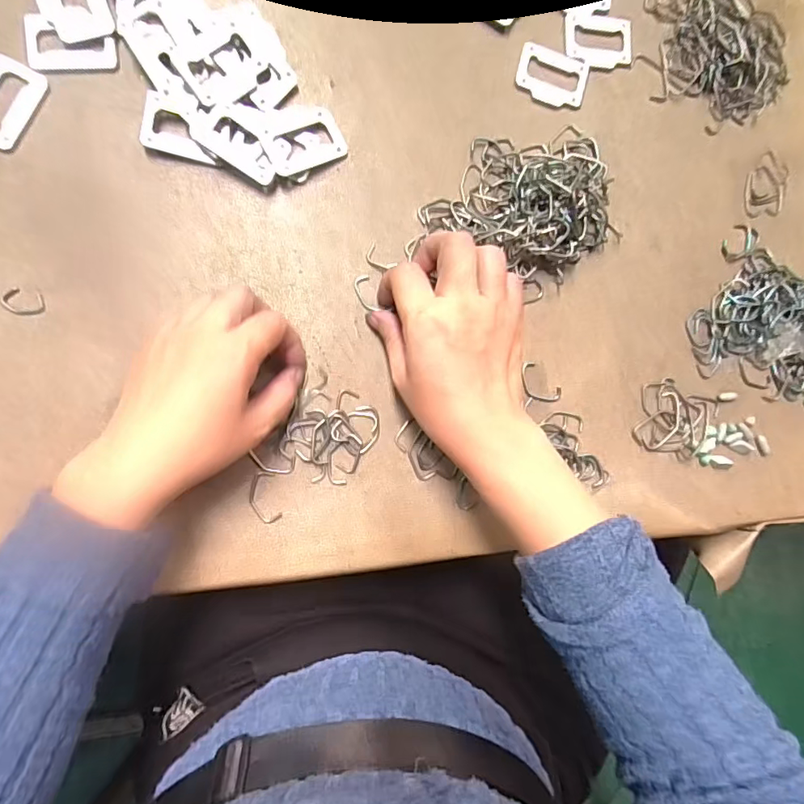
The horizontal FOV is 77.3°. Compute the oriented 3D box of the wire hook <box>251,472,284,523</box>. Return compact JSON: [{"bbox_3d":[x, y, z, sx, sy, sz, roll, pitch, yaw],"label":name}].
[{"bbox_3d":[-0.086,0.060,0.314,0.018,0.004,0.032,-6,88,-9],"label":"wire hook"}]

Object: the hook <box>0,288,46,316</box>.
[{"bbox_3d":[-0.227,-0.060,0.302,0.023,0.004,0.016,14,85,-7],"label":"hook"}]

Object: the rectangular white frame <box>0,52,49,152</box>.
[{"bbox_3d":[-0.243,-0.182,0.303,0.040,0.004,0.054,23,84,-7],"label":"rectangular white frame"}]

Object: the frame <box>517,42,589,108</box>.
[{"bbox_3d":[0.107,-0.231,0.356,0.049,0.004,0.039,13,85,-8],"label":"frame"}]

